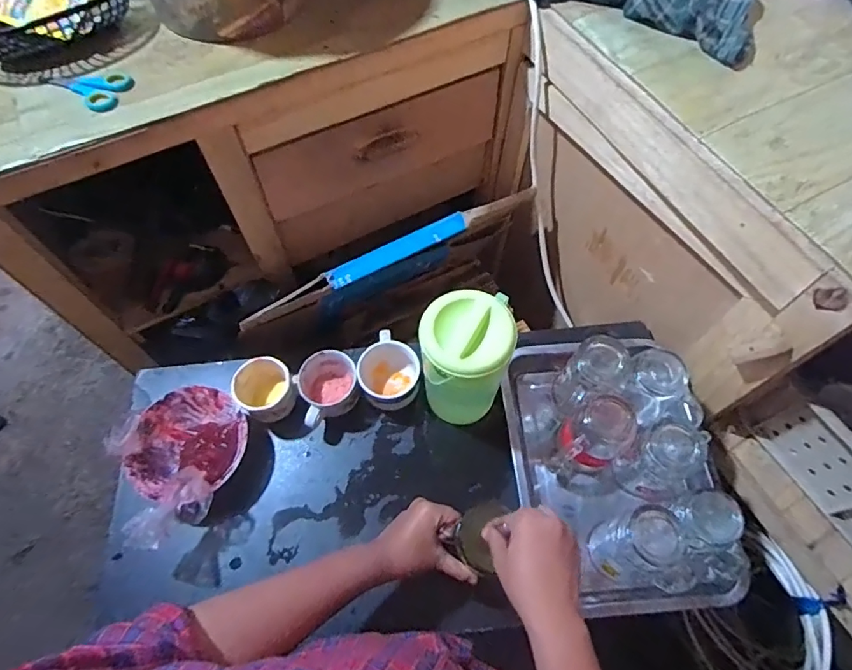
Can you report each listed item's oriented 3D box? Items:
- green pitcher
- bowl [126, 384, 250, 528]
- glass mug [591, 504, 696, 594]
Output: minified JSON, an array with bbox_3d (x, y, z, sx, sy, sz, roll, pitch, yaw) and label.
[{"bbox_3d":[0.048,0.033,0.646,0.105,0.179,0.103,-5,63,-1],"label":"green pitcher"},{"bbox_3d":[-0.311,0.146,0.671,0.143,0.068,0.150,-1,63,1],"label":"bowl"},{"bbox_3d":[0.255,0.251,0.595,0.097,0.127,0.073,13,64,8],"label":"glass mug"}]

